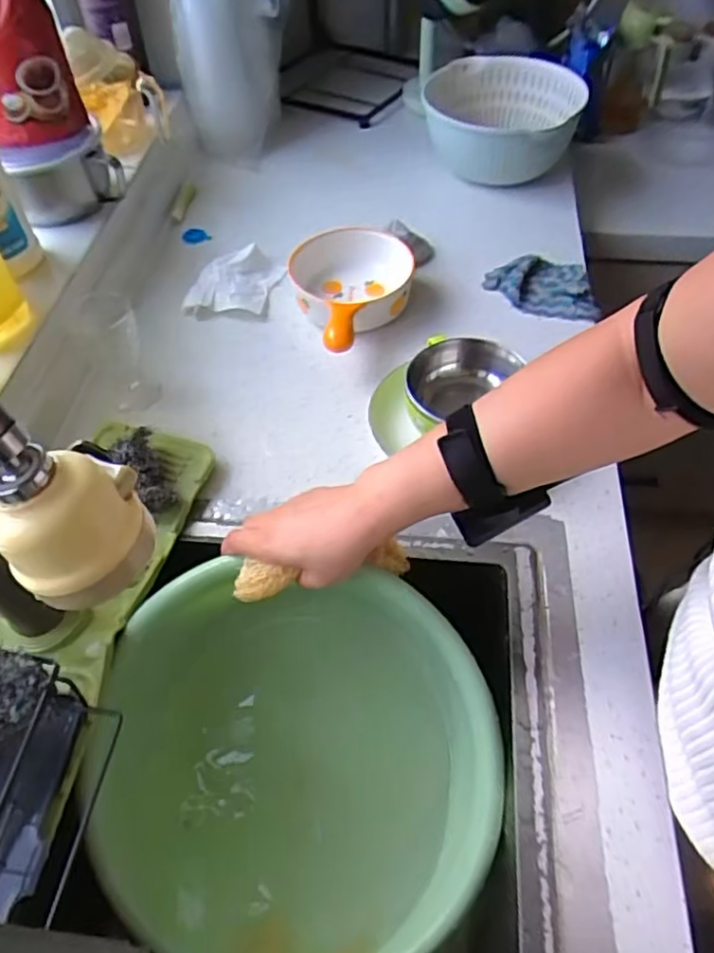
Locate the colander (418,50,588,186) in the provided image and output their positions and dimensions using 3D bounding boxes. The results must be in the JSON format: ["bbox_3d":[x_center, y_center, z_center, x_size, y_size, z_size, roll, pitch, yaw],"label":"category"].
[{"bbox_3d":[0.213,-0.516,0.983,0.218,0.118,0.240,5,53,6],"label":"colander"}]

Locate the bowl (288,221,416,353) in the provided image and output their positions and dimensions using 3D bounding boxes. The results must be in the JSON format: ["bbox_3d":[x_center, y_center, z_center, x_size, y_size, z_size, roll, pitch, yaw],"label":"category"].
[{"bbox_3d":[-0.013,-0.210,0.774,0.141,0.074,0.213,5,53,6],"label":"bowl"}]

